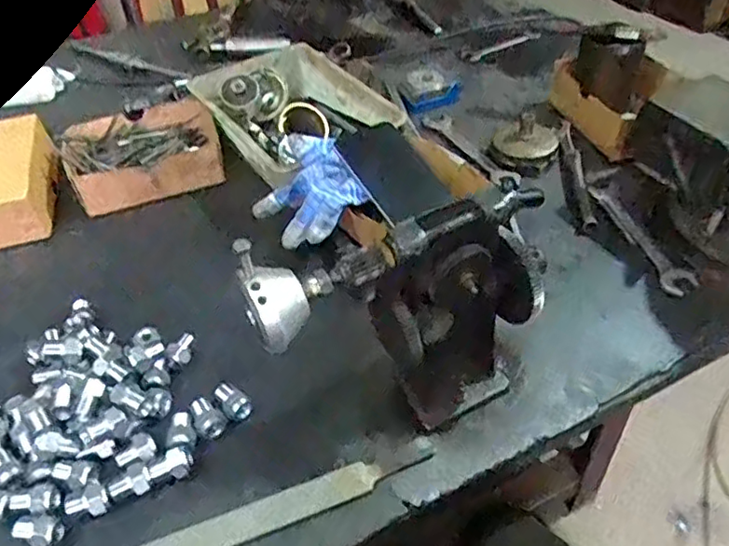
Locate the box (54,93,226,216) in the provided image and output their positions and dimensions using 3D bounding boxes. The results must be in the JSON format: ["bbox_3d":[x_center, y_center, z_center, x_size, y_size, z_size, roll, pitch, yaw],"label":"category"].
[{"bbox_3d":[-0.266,-0.149,0.748,0.171,0.043,0.161,-19,47,-16],"label":"box"}]

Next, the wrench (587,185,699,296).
[{"bbox_3d":[0.277,-0.040,0.633,0.032,0.007,0.160,-15,46,-13],"label":"wrench"}]

